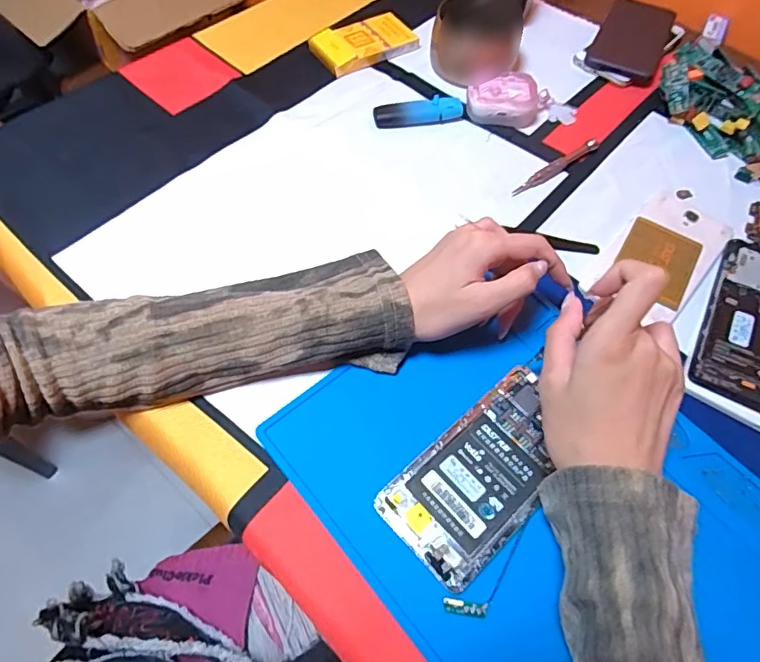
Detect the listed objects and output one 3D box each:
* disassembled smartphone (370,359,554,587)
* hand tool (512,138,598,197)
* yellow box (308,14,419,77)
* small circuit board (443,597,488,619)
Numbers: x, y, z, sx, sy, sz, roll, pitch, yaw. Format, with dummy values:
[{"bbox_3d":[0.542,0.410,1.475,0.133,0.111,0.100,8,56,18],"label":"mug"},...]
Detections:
[{"bbox_3d":[0.068,0.088,0.329,0.132,0.006,0.070,-37,68,-21],"label":"disassembled smartphone"},{"bbox_3d":[0.159,-0.147,0.469,0.104,0.011,0.010,-33,66,-19],"label":"hand tool"},{"bbox_3d":[-0.016,-0.299,0.542,0.106,0.020,0.058,-32,66,-19],"label":"yellow box"},{"bbox_3d":[0.048,0.154,0.290,0.024,0.004,0.008,7,60,2],"label":"small circuit board"}]

